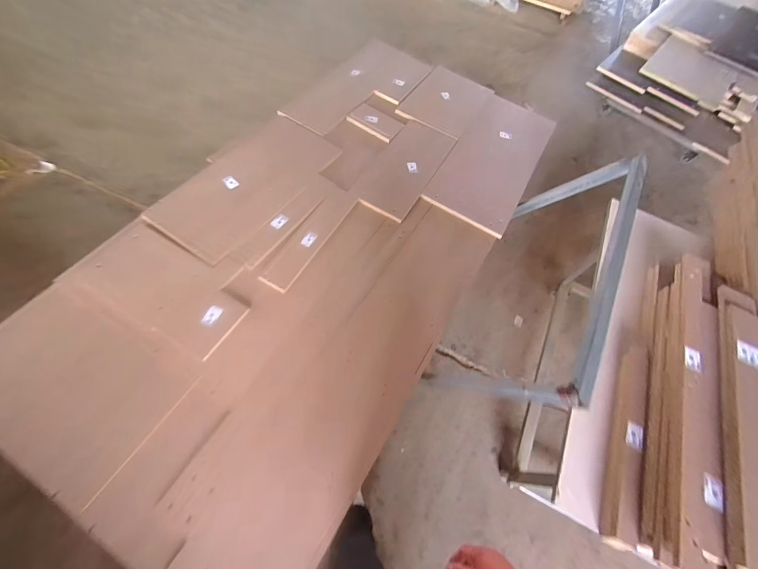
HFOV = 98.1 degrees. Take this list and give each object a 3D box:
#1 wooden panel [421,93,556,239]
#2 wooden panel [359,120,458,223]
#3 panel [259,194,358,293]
[{"bbox_3d":[0.545,-0.609,1.535,0.372,0.026,0.911,29,62,8],"label":"wooden panel"},{"bbox_3d":[0.125,-0.537,1.465,0.259,0.012,0.589,29,62,9],"label":"wooden panel"},{"bbox_3d":[-0.251,-0.184,1.244,0.110,0.016,0.496,29,62,8],"label":"panel"}]

